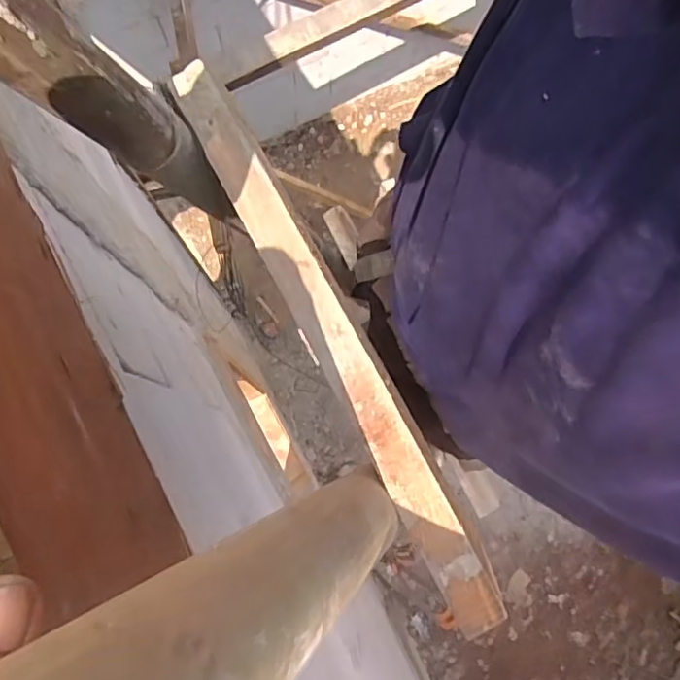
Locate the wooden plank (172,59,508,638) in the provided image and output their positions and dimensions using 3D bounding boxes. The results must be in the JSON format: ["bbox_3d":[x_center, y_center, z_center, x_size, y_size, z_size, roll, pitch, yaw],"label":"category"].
[{"bbox_3d":[-0.007,-0.011,0.479,0.042,0.025,0.485,-27,81,-6],"label":"wooden plank"}]

